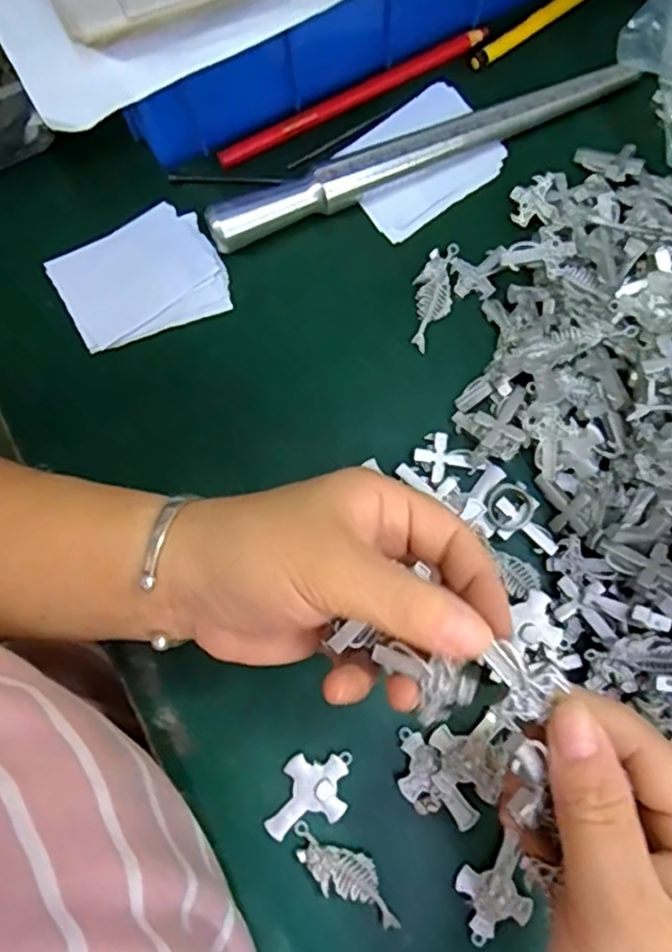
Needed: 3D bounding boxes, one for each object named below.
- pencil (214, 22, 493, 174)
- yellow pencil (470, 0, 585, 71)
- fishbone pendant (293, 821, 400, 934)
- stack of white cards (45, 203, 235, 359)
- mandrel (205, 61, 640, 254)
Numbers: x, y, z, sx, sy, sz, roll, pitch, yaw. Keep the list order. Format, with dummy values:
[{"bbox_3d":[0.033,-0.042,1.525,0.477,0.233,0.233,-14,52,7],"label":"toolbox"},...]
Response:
[{"bbox_3d":[0.010,-0.204,0.362,0.161,0.006,0.011,-28,79,-6],"label":"pencil"},{"bbox_3d":[0.110,-0.250,0.371,0.089,0.008,0.009,-36,80,-7],"label":"yellow pencil"},{"bbox_3d":[0.005,0.171,0.288,0.054,0.007,0.020,27,79,6],"label":"fishbone pendant"},{"bbox_3d":[-0.101,-0.101,0.347,0.079,0.004,0.065,-27,79,-5],"label":"stack of white cards"},{"bbox_3d":[0.047,-0.168,0.349,0.236,0.022,0.019,-23,78,-5],"label":"mandrel"}]

